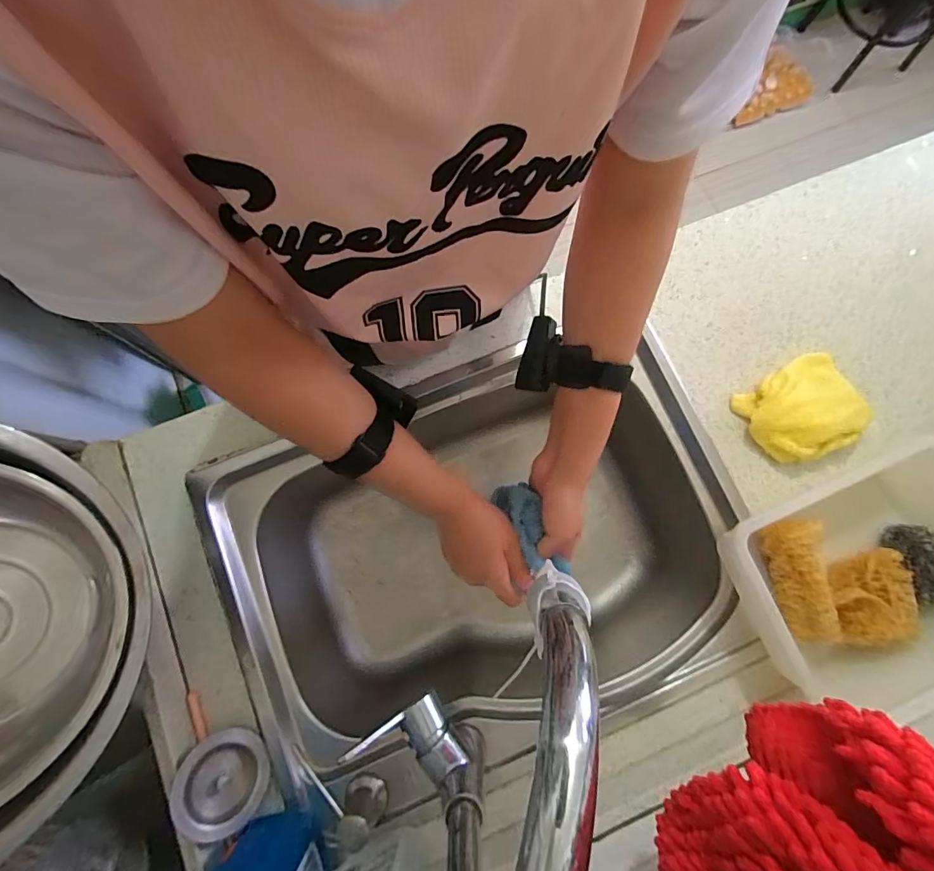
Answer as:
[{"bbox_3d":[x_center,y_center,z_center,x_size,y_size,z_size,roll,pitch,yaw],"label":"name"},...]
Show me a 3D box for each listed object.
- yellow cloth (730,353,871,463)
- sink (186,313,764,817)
[{"bbox_3d":[0.387,-0.030,0.519,0.127,0.038,0.107,-25,77,-5],"label":"yellow cloth"},{"bbox_3d":[0.026,0.144,0.595,0.576,0.220,0.398,-21,80,-5],"label":"sink"}]

